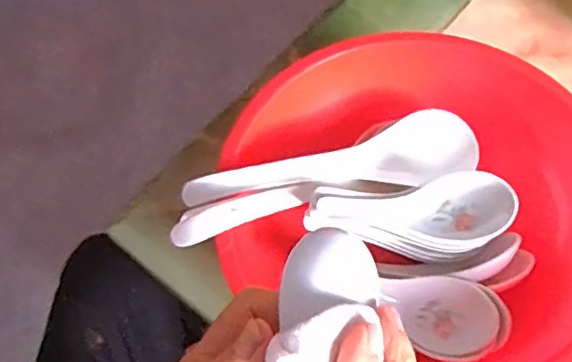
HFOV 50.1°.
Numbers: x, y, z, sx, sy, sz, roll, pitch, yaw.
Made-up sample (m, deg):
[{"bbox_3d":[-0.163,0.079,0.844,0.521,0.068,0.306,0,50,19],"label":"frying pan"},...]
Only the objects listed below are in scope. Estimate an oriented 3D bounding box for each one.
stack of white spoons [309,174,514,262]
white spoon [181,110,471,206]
[{"bbox_3d":[0.077,0.020,0.385,0.129,0.032,0.052,-1,62,-13],"label":"stack of white spoons"},{"bbox_3d":[0.035,-0.014,0.411,0.204,0.042,0.036,-10,62,-21],"label":"white spoon"}]

